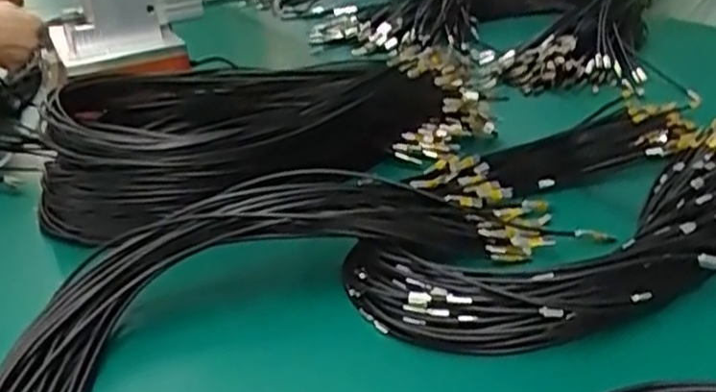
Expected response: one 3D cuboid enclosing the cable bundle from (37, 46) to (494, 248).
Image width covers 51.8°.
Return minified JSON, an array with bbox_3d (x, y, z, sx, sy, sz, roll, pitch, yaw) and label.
[{"bbox_3d":[-0.094,-0.073,0.791,0.480,0.115,0.172,-13,27,-16],"label":"cable bundle"}]

